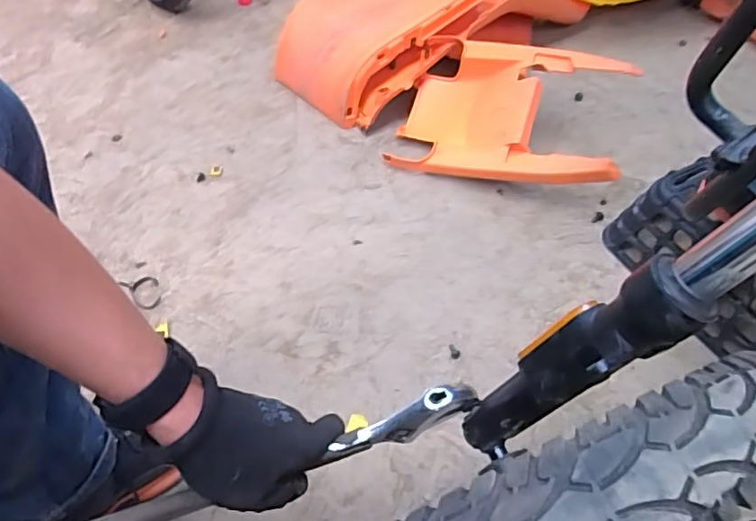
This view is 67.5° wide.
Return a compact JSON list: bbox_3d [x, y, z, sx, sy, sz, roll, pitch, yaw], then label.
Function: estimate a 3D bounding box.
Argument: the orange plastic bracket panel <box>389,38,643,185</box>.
[{"bbox_3d":[0.212,-0.236,0.919,0.356,0.060,0.251,12,74,29],"label":"orange plastic bracket panel"}]

